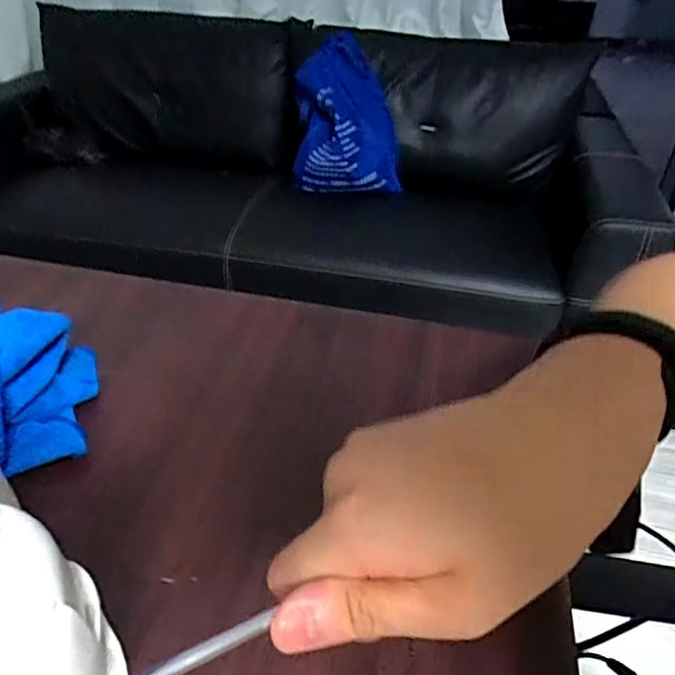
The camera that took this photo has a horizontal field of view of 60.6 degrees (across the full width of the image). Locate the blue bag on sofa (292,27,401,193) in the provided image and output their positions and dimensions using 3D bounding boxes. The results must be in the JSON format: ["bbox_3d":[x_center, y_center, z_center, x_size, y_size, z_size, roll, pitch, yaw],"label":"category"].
[{"bbox_3d":[0.033,-0.534,1.425,0.265,0.323,0.236,5,37,2],"label":"blue bag on sofa"}]

